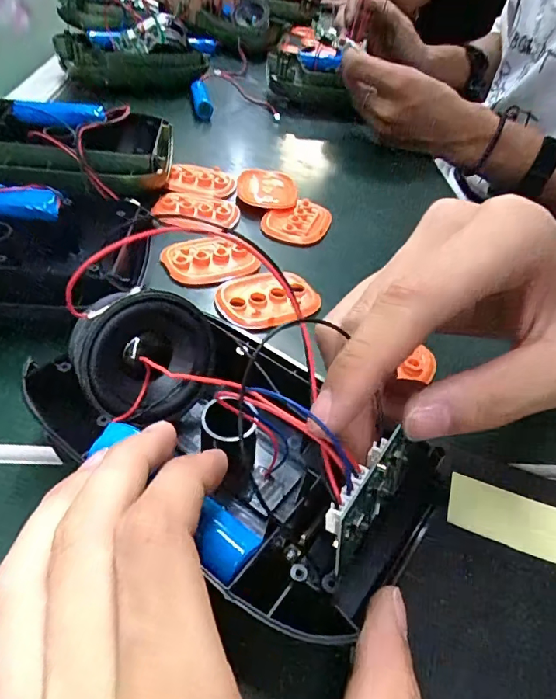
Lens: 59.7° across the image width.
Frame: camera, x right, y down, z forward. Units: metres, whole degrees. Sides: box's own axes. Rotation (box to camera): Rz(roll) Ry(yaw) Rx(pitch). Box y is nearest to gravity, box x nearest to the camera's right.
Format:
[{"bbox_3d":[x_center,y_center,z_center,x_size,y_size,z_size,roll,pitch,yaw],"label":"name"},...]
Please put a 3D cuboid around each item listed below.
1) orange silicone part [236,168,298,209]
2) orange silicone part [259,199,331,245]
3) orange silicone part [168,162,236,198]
[{"bbox_3d":[-0.008,-0.135,0.396,0.047,0.008,0.063,6,43,-4],"label":"orange silicone part"},{"bbox_3d":[0.015,-0.098,0.367,0.046,0.008,0.051,15,43,5],"label":"orange silicone part"},{"bbox_3d":[-0.063,-0.138,0.393,0.054,0.007,0.039,13,43,3],"label":"orange silicone part"}]

